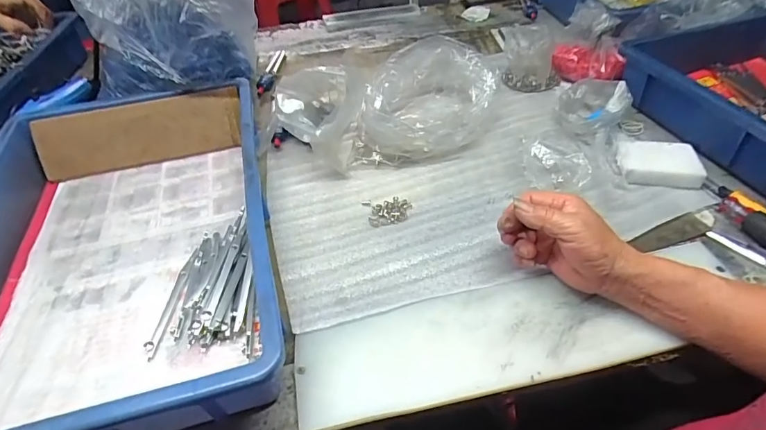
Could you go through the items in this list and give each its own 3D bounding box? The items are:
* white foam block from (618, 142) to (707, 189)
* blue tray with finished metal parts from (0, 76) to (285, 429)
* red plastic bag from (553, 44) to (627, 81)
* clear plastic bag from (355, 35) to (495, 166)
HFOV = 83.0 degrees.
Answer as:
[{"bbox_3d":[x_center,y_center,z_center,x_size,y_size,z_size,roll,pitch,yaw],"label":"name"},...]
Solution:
[{"bbox_3d":[0.313,-0.059,0.495,0.081,0.027,0.058,7,46,11],"label":"white foam block"},{"bbox_3d":[-0.263,0.014,0.432,0.289,0.077,0.429,-13,46,-10],"label":"blue tray with finished metal parts"},{"bbox_3d":[0.306,-0.227,0.656,0.100,0.045,0.053,10,47,14],"label":"red plastic bag"},{"bbox_3d":[0.064,-0.150,0.573,0.152,0.080,0.206,14,48,17],"label":"clear plastic bag"}]

